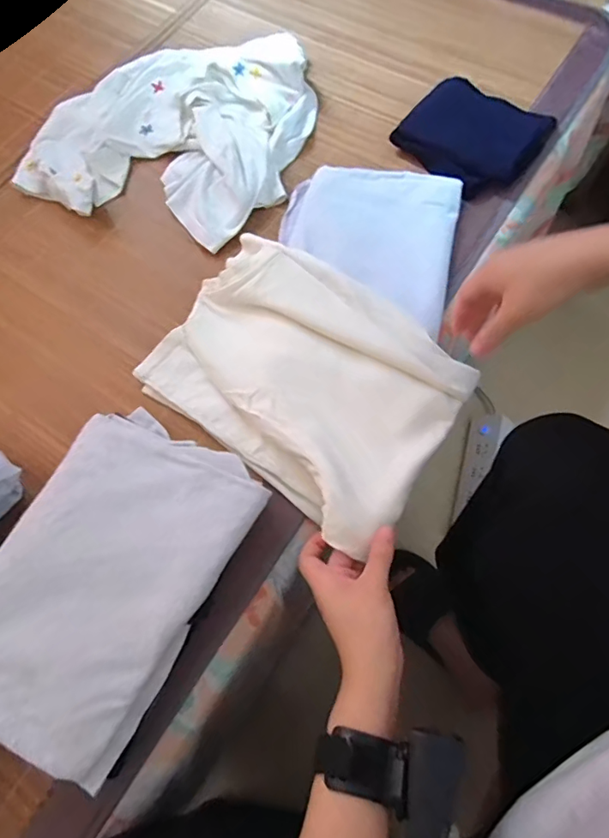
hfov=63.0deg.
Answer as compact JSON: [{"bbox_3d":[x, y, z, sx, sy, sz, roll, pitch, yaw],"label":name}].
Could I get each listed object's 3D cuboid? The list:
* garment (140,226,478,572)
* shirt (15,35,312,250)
[{"bbox_3d":[-0.002,-0.049,0.498,0.301,0.052,0.217,38,76,14],"label":"garment"},{"bbox_3d":[-0.170,-0.384,0.647,0.332,0.041,0.314,14,71,7],"label":"shirt"}]

